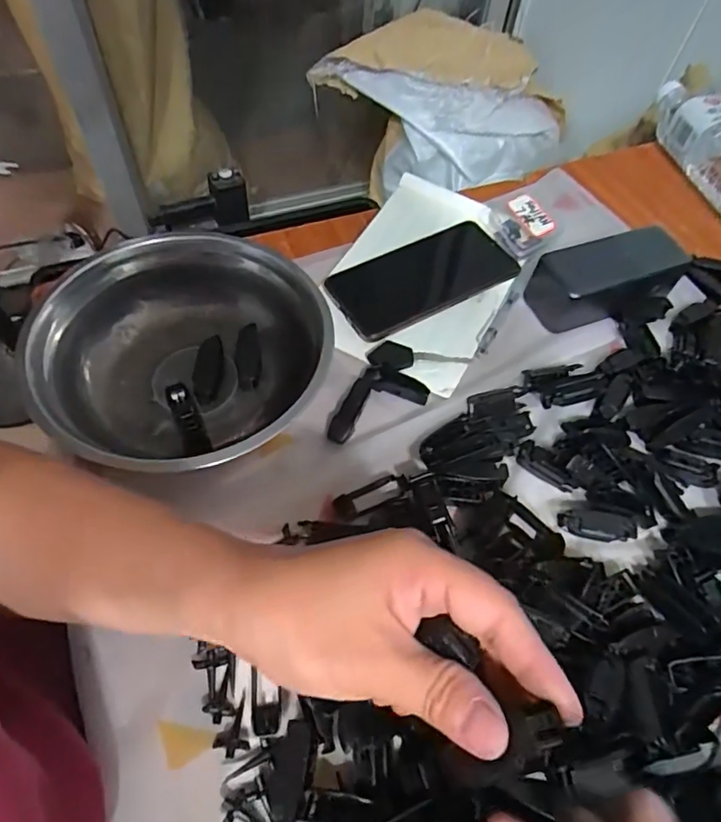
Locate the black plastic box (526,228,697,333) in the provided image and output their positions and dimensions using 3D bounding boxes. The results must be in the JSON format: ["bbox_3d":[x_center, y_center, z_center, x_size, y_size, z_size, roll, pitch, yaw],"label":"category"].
[{"bbox_3d":[0.216,-0.116,0.469,0.124,0.042,0.068,-17,61,-12],"label":"black plastic box"}]

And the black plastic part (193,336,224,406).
[{"bbox_3d":[-0.119,-0.034,0.420,0.022,0.008,0.062,1,58,-3],"label":"black plastic part"}]

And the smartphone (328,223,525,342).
[{"bbox_3d":[0.057,-0.120,0.484,0.165,0.009,0.080,-26,64,-18],"label":"smartphone"}]

